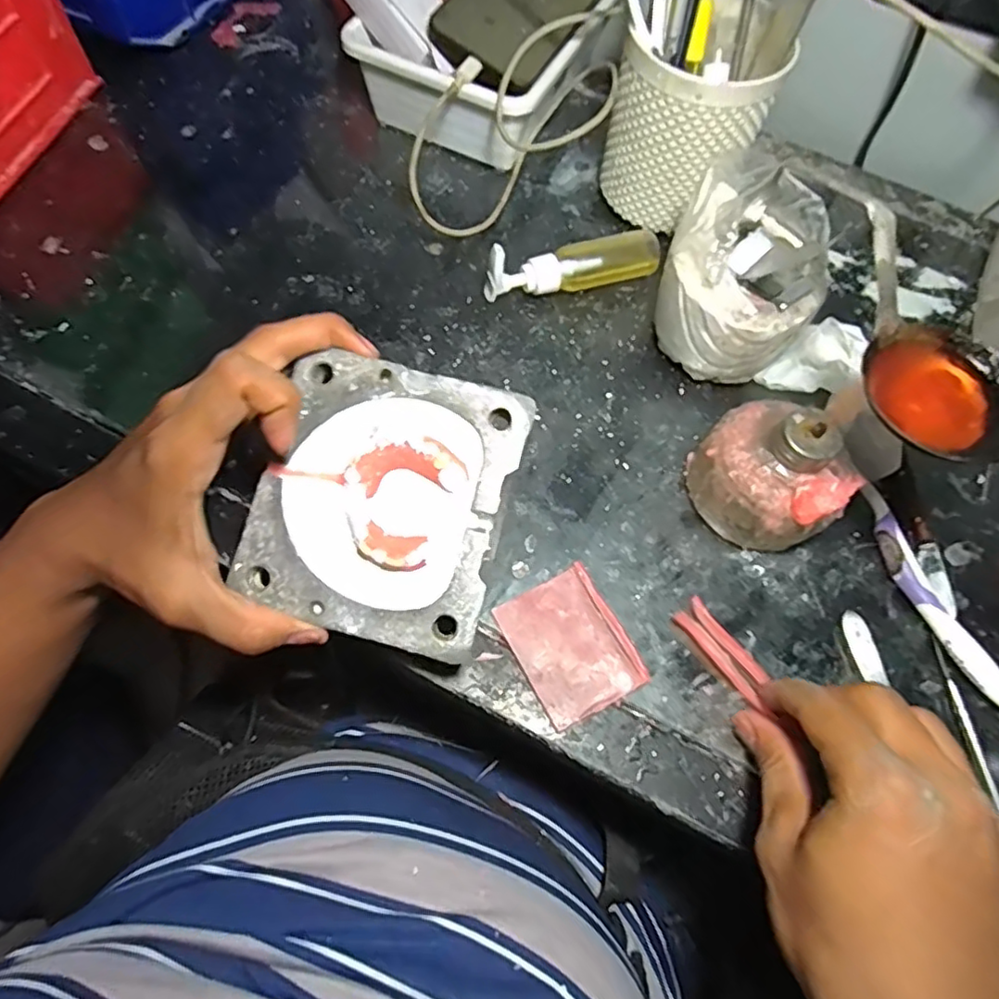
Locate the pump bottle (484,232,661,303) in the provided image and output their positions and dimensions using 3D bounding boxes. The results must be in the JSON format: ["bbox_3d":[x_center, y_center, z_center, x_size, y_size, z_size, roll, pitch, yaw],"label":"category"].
[{"bbox_3d":[0.048,-0.154,0.403,0.117,0.043,0.025,-14,68,-9],"label":"pump bottle"}]

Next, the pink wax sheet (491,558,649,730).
[{"bbox_3d":[0.036,0.074,0.319,0.054,0.004,0.068,-27,71,-14],"label":"pink wax sheet"}]

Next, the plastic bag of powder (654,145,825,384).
[{"bbox_3d":[0.146,-0.127,0.365,0.102,0.103,0.097,27,68,8],"label":"plastic bag of powder"}]

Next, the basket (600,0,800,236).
[{"bbox_3d":[0.122,-0.236,0.403,0.092,0.108,0.080,-36,73,-17],"label":"basket"}]

